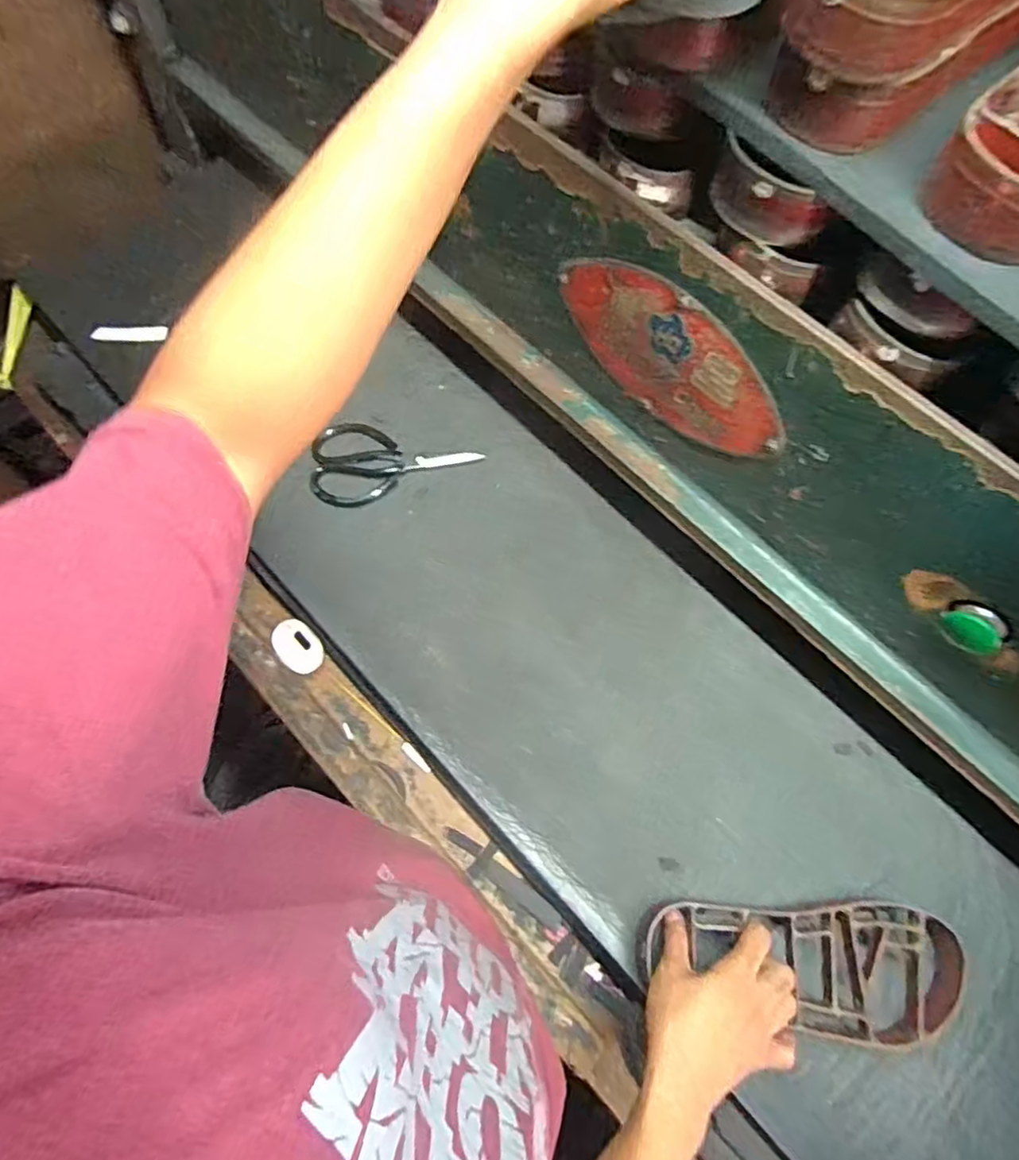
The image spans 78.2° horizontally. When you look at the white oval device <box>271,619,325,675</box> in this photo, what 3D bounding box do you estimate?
[{"bbox_3d":[-0.233,0.072,0.692,0.044,0.022,0.069,-42,75,-16],"label":"white oval device"}]

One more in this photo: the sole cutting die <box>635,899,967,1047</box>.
[{"bbox_3d":[0.242,0.315,0.523,0.260,0.034,0.101,8,69,3],"label":"sole cutting die"}]

